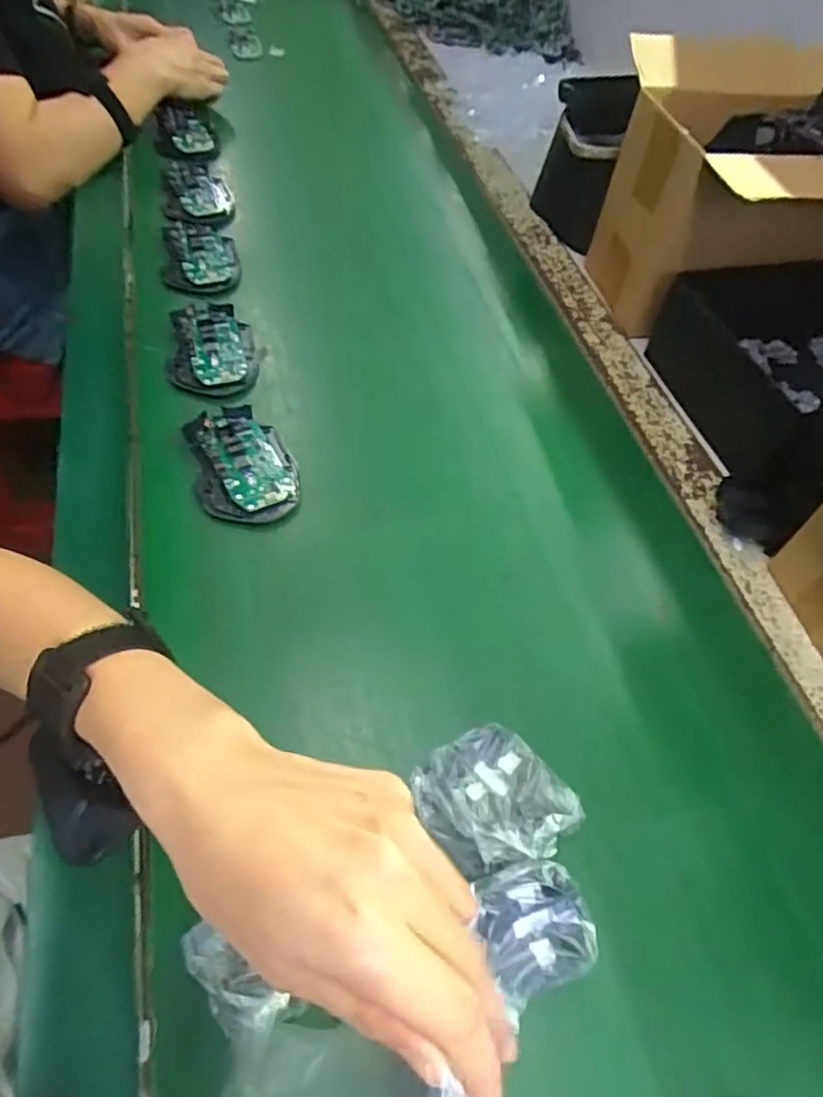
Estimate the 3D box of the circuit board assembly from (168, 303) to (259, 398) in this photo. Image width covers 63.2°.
[{"bbox_3d":[-0.180,-0.181,0.601,0.074,0.023,0.135,-11,56,-10],"label":"circuit board assembly"}]

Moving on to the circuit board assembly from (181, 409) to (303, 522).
[{"bbox_3d":[-0.131,-0.067,0.520,0.073,0.025,0.121,-15,56,-13],"label":"circuit board assembly"}]

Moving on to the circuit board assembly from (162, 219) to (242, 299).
[{"bbox_3d":[-0.220,-0.305,0.696,0.074,0.020,0.140,-11,56,-10],"label":"circuit board assembly"}]

